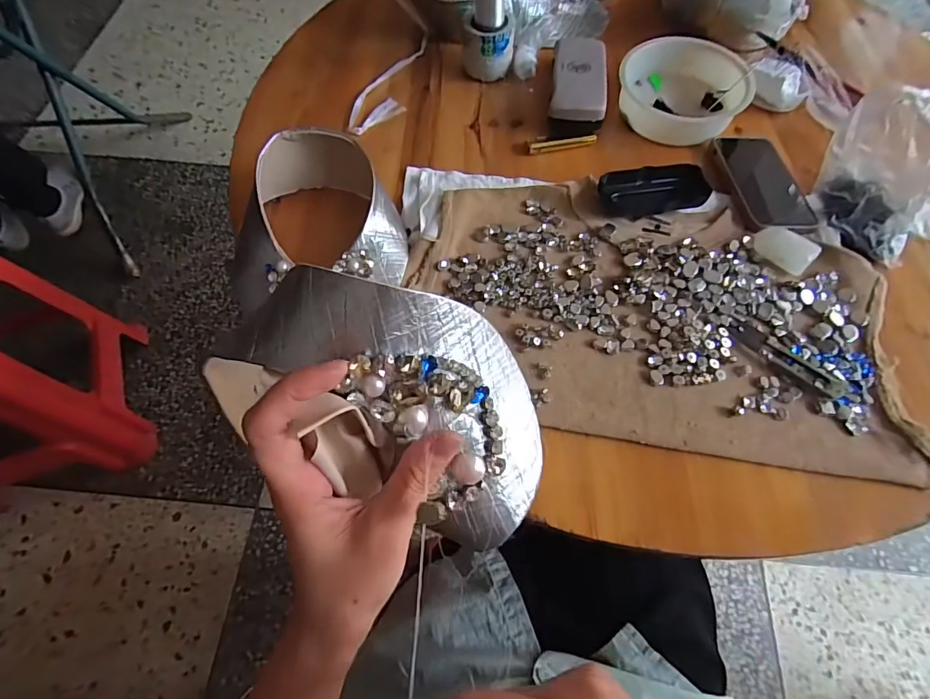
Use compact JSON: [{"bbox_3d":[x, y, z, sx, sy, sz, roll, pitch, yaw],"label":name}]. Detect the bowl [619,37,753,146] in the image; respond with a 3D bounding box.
[{"bbox_3d":[0.260,-0.318,0.566,0.131,0.044,0.143,0,64,0],"label":"bowl"}]

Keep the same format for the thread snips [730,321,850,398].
[{"bbox_3d":[0.284,0.008,0.413,0.104,0.008,0.027,38,70,16],"label":"thread snips"}]

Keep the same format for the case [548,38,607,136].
[{"bbox_3d":[0.137,-0.324,0.571,0.062,0.031,0.148,8,64,3],"label":"case"}]

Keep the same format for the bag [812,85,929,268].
[{"bbox_3d":[0.406,-0.161,0.449,0.076,0.108,0.130,-14,65,-7],"label":"bag"}]

